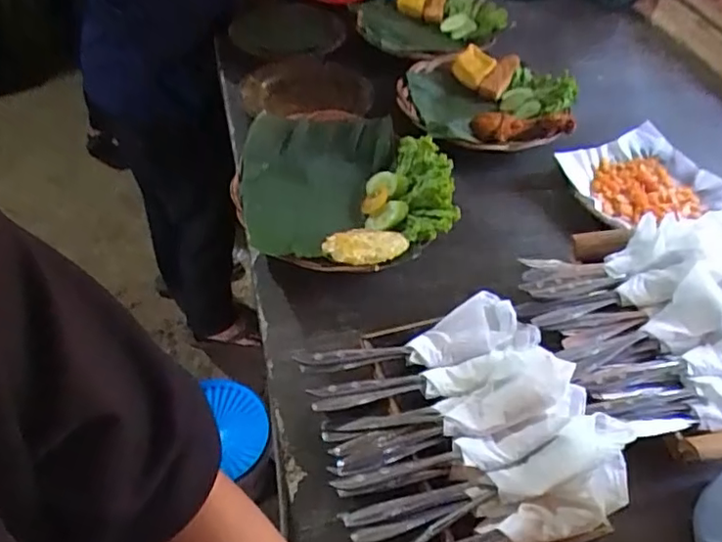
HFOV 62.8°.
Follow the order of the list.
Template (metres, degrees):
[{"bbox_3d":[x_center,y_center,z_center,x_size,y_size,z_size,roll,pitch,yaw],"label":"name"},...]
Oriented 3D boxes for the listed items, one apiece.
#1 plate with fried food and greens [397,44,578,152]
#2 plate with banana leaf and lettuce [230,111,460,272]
[{"bbox_3d":[0.180,-0.239,0.852,0.241,0.069,0.236,2,47,-2],"label":"plate with fried food and greens"},{"bbox_3d":[-0.022,-0.095,0.694,0.243,0.071,0.260,-1,48,-4],"label":"plate with banana leaf and lettuce"}]

